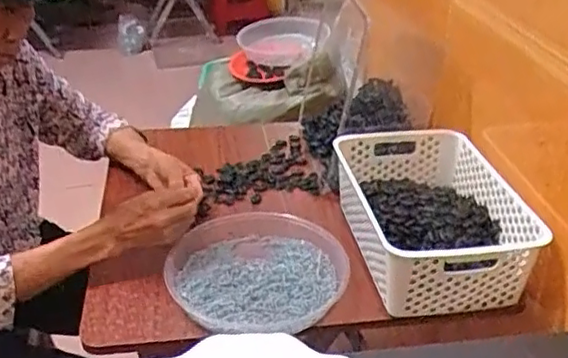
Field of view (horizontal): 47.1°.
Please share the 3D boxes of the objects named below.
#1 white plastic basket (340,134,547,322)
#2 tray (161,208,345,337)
[{"bbox_3d":[0.201,0.047,0.908,0.203,0.098,0.312,-5,31,-8],"label":"white plastic basket"},{"bbox_3d":[-0.036,0.126,0.885,0.240,0.037,0.233,-1,30,-2],"label":"tray"}]

